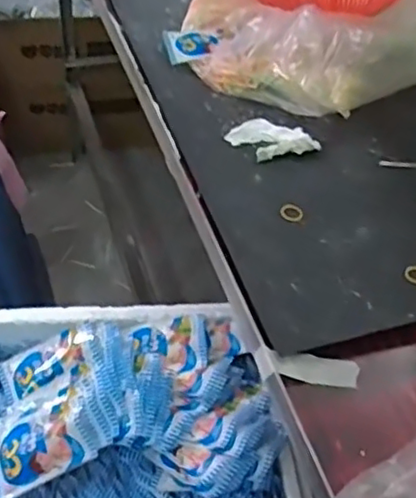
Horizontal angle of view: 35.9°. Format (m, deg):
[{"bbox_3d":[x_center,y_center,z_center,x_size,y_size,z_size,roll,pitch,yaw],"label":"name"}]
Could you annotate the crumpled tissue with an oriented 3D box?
[{"bbox_3d":[0.068,-0.121,0.697,0.071,0.010,0.084,-30,56,-30],"label":"crumpled tissue"}]

